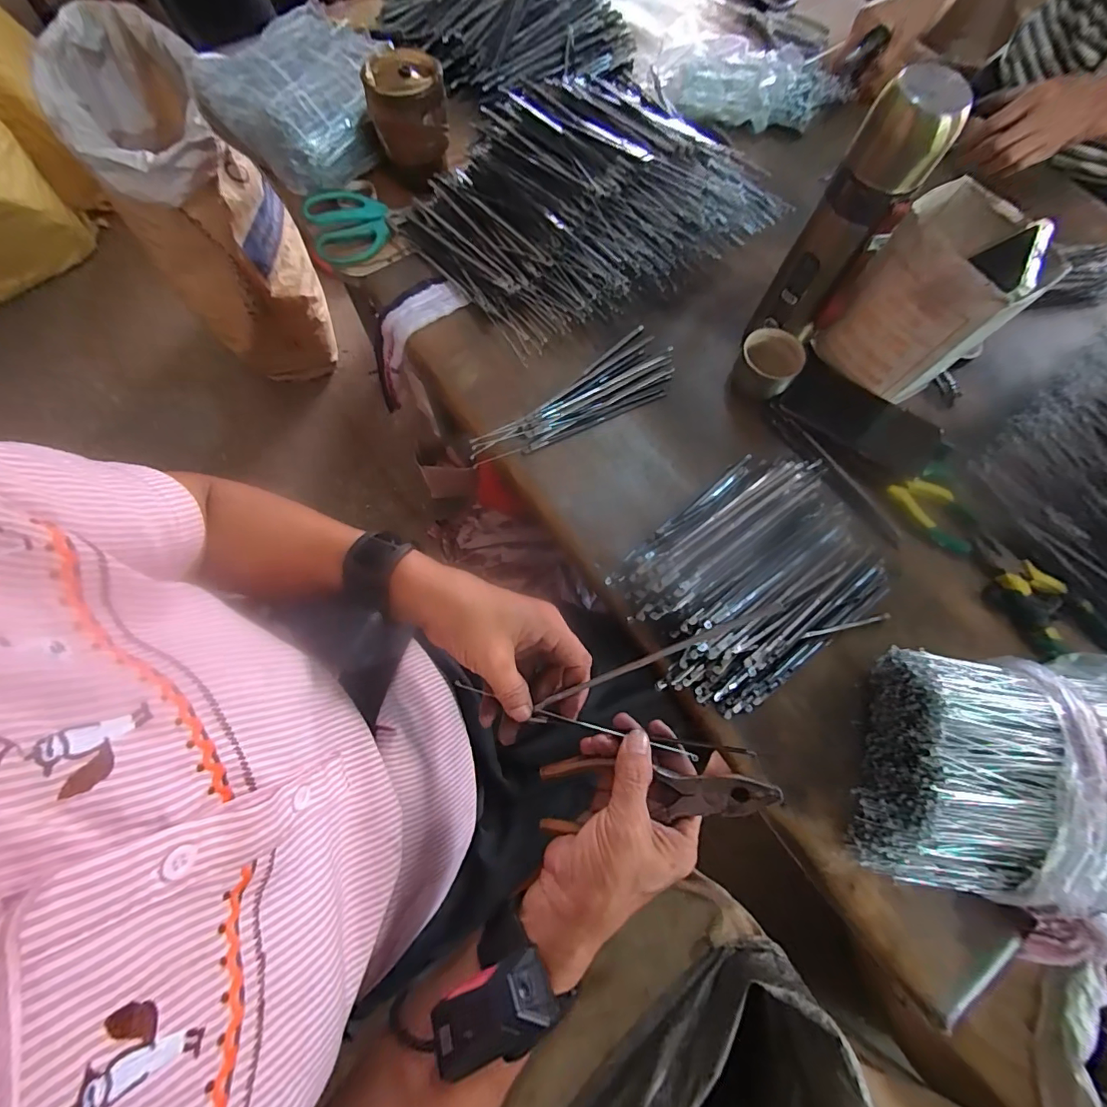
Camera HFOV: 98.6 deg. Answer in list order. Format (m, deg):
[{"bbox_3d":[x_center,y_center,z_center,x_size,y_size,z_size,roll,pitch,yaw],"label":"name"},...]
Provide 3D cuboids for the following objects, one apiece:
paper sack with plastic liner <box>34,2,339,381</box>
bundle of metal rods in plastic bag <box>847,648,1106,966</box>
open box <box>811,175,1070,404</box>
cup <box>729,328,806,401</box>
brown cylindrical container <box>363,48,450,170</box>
[{"bbox_3d":[-0.709,-0.696,1.009,0.266,0.514,0.361,-24,75,-9],"label":"paper sack with plastic liner"},{"bbox_3d":[0.364,0.173,0.376,0.206,0.088,0.232,18,73,3],"label":"bundle of metal rods in plastic bag"},{"bbox_3d":[0.357,-0.241,0.460,0.101,0.142,0.120,-42,79,-13],"label":"open box"},{"bbox_3d":[0.228,-0.199,0.509,0.058,0.050,0.057,1,73,-2],"label":"cup"},{"bbox_3d":[-0.162,-0.501,0.543,0.082,0.078,0.069,-4,73,-4],"label":"brown cylindrical container"}]

